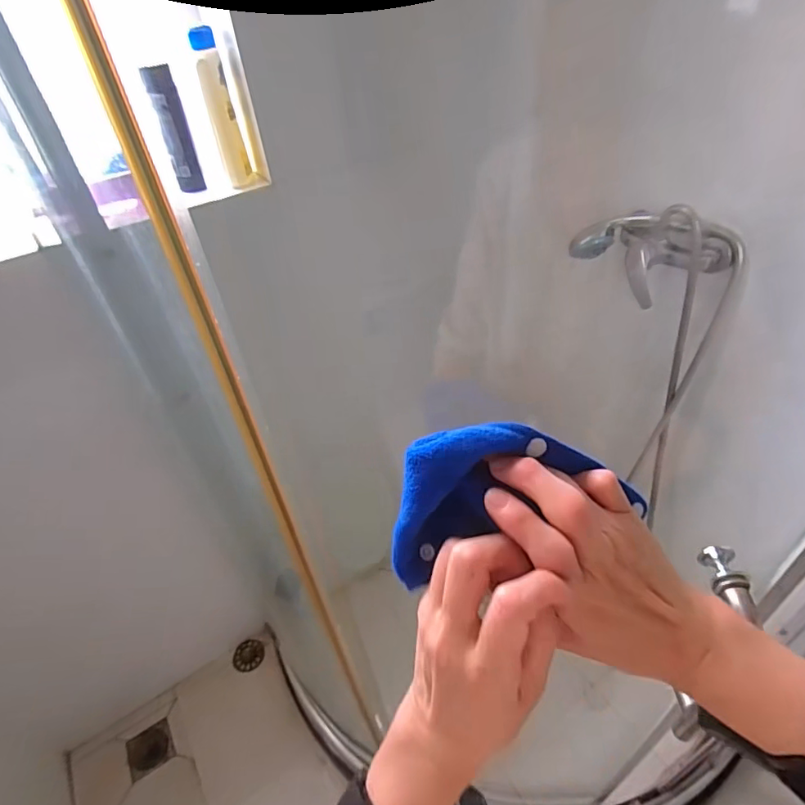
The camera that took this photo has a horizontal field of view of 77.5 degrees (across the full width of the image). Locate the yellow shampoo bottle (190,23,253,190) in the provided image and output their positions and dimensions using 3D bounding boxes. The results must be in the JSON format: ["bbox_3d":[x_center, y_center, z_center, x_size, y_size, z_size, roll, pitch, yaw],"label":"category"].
[{"bbox_3d":[-0.268,-0.433,0.749,0.040,0.191,0.061,-16,42,-11],"label":"yellow shampoo bottle"}]

